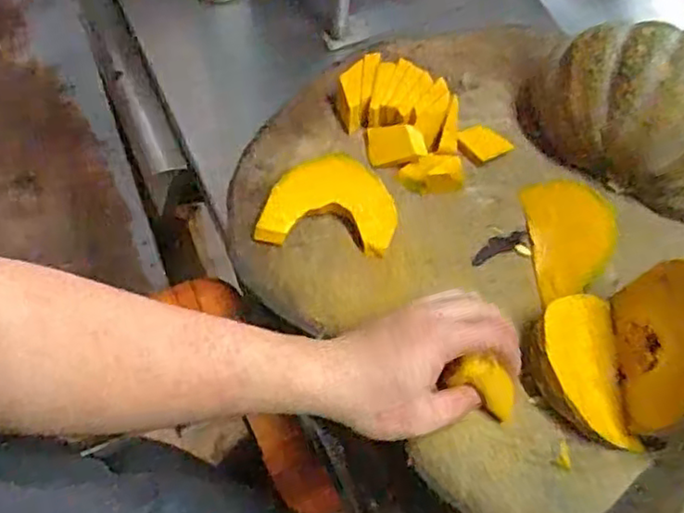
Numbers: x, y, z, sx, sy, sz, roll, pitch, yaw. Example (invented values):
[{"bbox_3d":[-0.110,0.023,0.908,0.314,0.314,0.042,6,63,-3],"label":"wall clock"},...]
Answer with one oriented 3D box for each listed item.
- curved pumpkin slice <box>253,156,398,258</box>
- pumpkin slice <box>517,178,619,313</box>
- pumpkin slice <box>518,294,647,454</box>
[{"bbox_3d":[-0.011,-0.041,0.517,0.103,0.037,0.062,4,61,1],"label":"curved pumpkin slice"},{"bbox_3d":[0.175,-0.016,0.510,0.057,0.028,0.106,-1,61,-1],"label":"pumpkin slice"},{"bbox_3d":[0.158,0.073,0.449,0.070,0.029,0.105,-1,61,-1],"label":"pumpkin slice"}]

